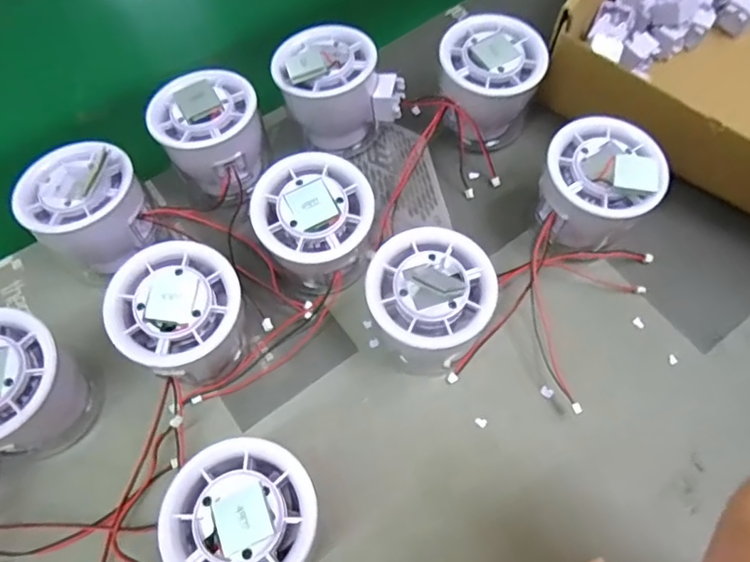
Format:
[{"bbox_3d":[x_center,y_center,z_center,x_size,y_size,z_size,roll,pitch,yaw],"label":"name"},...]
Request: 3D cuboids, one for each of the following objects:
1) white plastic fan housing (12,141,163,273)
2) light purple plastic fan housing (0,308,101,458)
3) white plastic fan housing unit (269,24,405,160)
[{"bbox_3d":[-0.147,-0.038,0.289,0.055,0.057,0.054,0,64,1],"label":"white plastic fan housing"},{"bbox_3d":[-0.162,0.048,0.254,0.055,0.055,0.054,0,64,1],"label":"light purple plastic fan housing"},{"bbox_3d":[-0.021,-0.114,0.326,0.071,0.056,0.054,-9,67,-4],"label":"white plastic fan housing unit"}]

